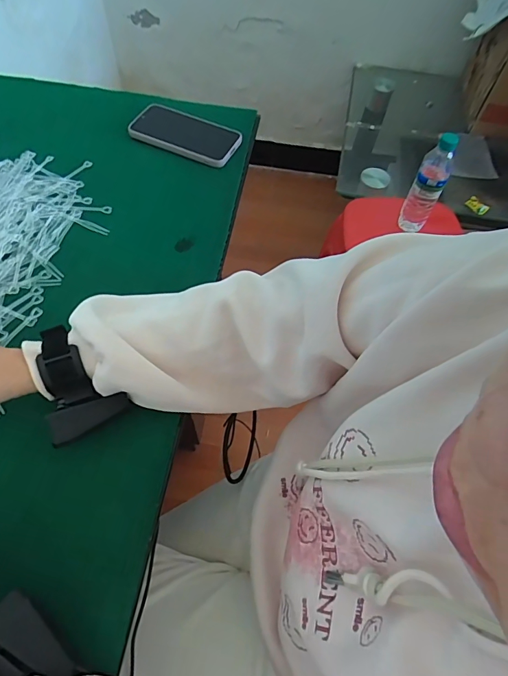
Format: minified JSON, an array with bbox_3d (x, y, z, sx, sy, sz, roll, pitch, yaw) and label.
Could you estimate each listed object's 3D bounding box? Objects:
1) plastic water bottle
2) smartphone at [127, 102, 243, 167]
[{"bbox_3d":[0.365,-0.320,0.877,0.059,0.213,0.058,20,61,8],"label":"plastic water bottle"},{"bbox_3d":[-0.101,-0.305,0.615,0.156,0.015,0.080,26,62,8],"label":"smartphone"}]

